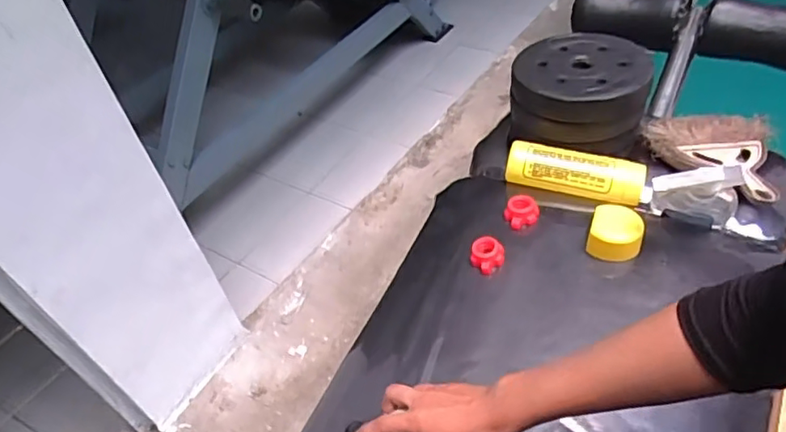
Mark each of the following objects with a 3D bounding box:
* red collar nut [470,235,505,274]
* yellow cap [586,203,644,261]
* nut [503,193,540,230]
[{"bbox_3d":[0.117,0.048,0.717,0.041,0.022,0.043,-4,44,4],"label":"red collar nut"},{"bbox_3d":[0.268,0.019,0.697,0.057,0.039,0.060,-4,44,4],"label":"yellow cap"},{"bbox_3d":[0.169,-0.005,0.759,0.042,0.025,0.042,-4,44,4],"label":"nut"}]

